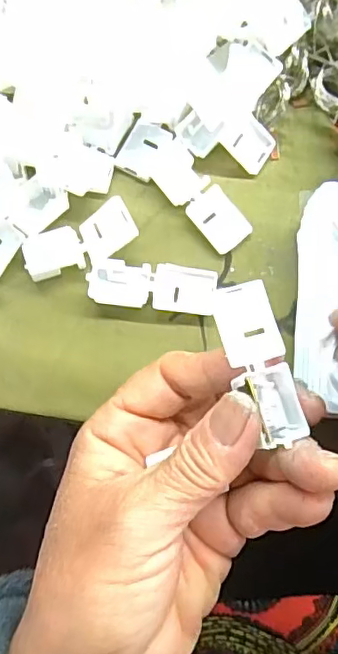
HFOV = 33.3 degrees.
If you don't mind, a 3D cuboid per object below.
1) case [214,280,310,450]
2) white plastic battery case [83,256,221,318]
[{"bbox_3d":[0.031,0.011,0.189,0.020,0.007,0.054,-16,78,-4],"label":"case"},{"bbox_3d":[-0.007,-0.018,0.254,0.056,0.010,0.021,7,78,2],"label":"white plastic battery case"}]

